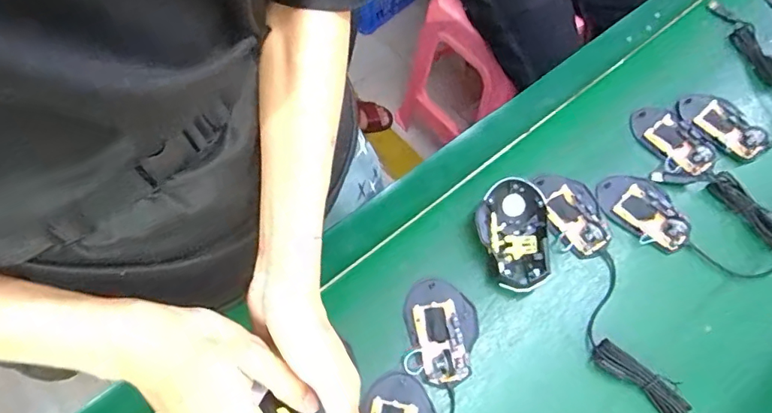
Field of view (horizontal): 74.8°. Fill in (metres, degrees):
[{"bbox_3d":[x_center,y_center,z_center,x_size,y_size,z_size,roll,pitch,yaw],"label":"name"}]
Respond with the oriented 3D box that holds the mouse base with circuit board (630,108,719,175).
[{"bbox_3d":[0.356,-0.085,0.627,0.059,0.020,0.107,-28,67,-15],"label":"mouse base with circuit board"}]

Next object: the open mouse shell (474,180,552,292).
[{"bbox_3d":[0.139,0.034,0.560,0.075,0.046,0.119,5,63,1],"label":"open mouse shell"}]

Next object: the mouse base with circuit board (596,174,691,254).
[{"bbox_3d":[0.302,0.001,0.585,0.072,0.020,0.109,-36,69,-18],"label":"mouse base with circuit board"}]

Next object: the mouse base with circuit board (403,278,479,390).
[{"bbox_3d":[0.060,0.125,0.527,0.073,0.021,0.111,-16,61,-6],"label":"mouse base with circuit board"}]

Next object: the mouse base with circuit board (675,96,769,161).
[{"bbox_3d":[0.420,-0.102,0.635,0.066,0.020,0.108,-28,67,-15],"label":"mouse base with circuit board"}]

